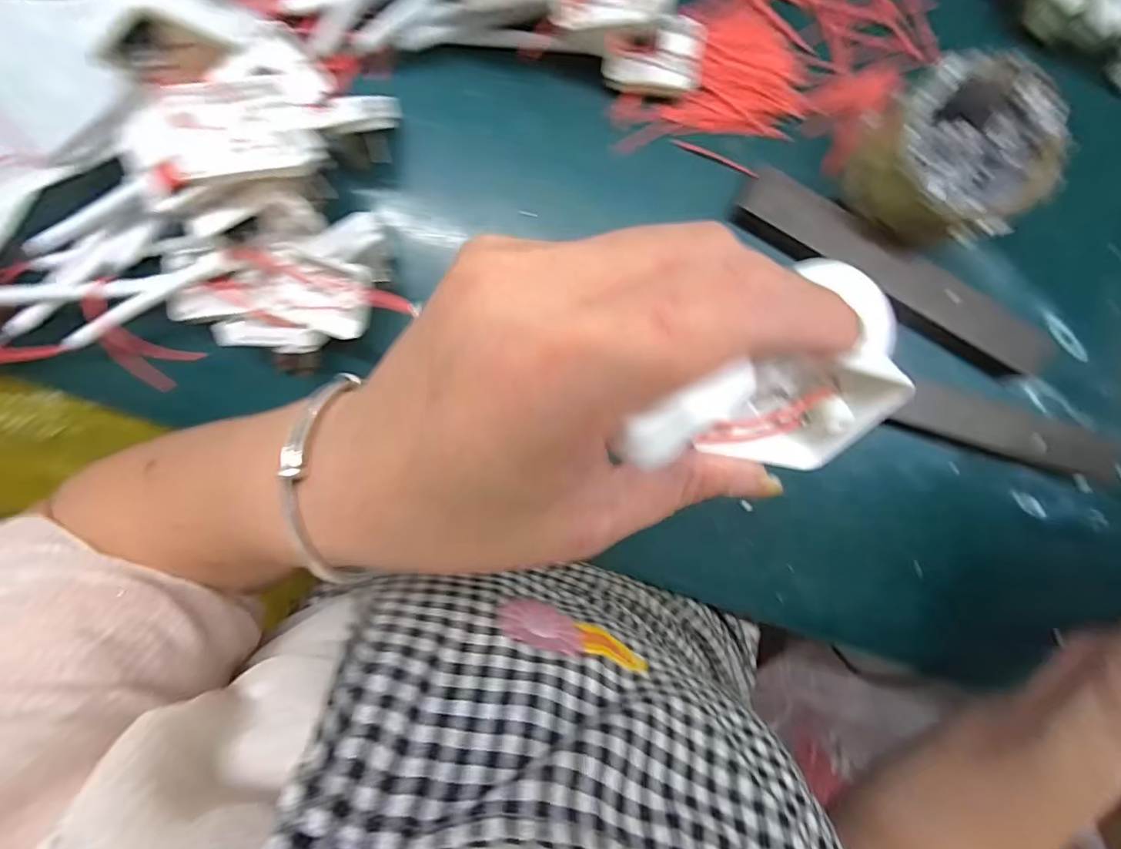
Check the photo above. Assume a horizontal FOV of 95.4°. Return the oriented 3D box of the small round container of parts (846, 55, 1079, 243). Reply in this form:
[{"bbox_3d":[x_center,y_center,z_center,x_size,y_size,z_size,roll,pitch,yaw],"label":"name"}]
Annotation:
[{"bbox_3d":[0.211,-0.145,0.286,0.081,0.061,0.088,-31,95,0],"label":"small round container of parts"}]

